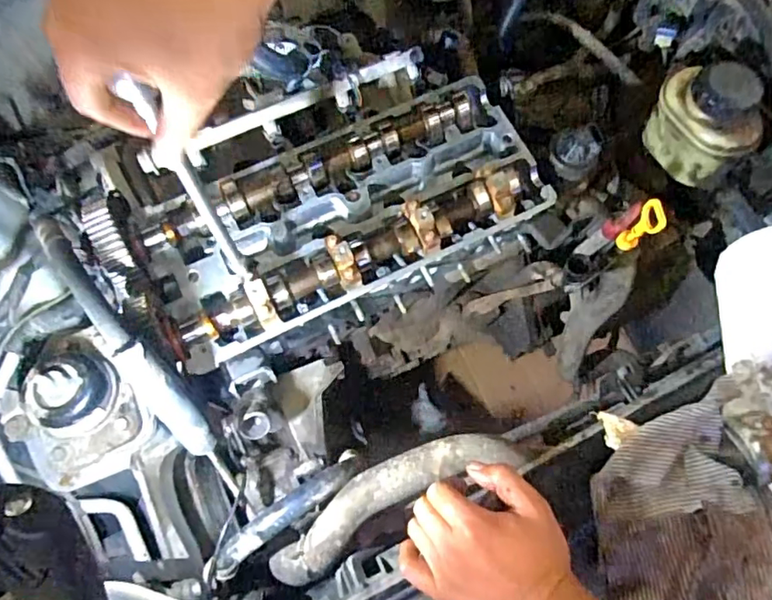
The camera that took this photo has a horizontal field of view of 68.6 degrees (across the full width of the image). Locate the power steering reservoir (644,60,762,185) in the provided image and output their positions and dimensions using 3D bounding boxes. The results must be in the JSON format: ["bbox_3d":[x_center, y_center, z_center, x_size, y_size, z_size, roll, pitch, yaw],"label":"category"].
[{"bbox_3d":[0.363,-0.200,0.648,0.098,0.108,0.101,5,68,4],"label":"power steering reservoir"}]

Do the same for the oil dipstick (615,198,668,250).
[{"bbox_3d":[0.267,-0.074,0.588,0.015,0.080,0.031,-40,72,-14],"label":"oil dipstick"}]

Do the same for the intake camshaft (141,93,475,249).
[{"bbox_3d":[-0.080,-0.150,0.642,0.394,0.033,0.045,-24,69,-8],"label":"intake camshaft"}]

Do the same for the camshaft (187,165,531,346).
[{"bbox_3d":[-0.023,-0.054,0.607,0.406,0.047,0.068,-27,69,-9],"label":"camshaft"}]

